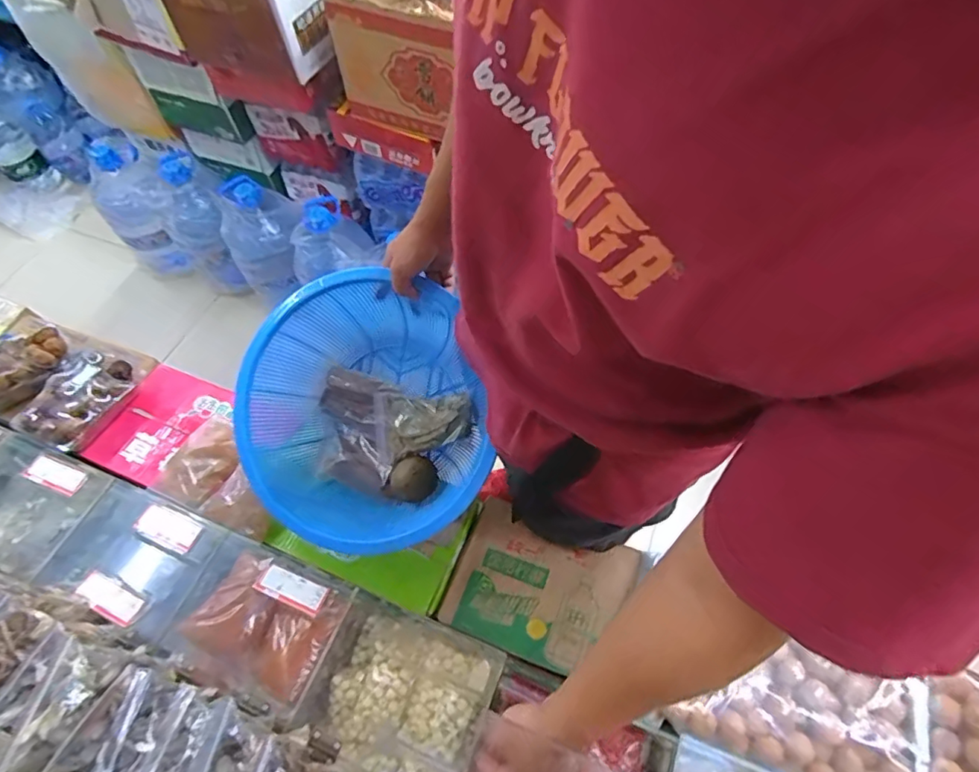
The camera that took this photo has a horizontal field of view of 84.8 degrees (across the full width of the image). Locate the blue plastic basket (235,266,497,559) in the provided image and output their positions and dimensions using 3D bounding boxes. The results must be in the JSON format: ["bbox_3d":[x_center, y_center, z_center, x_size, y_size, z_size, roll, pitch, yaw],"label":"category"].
[{"bbox_3d":[-0.163,0.038,0.721,0.310,0.140,0.351,-16,77,8],"label":"blue plastic basket"}]

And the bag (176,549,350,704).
[{"bbox_3d":[-0.278,0.290,0.667,0.174,0.027,0.120,21,61,16],"label":"bag"}]

